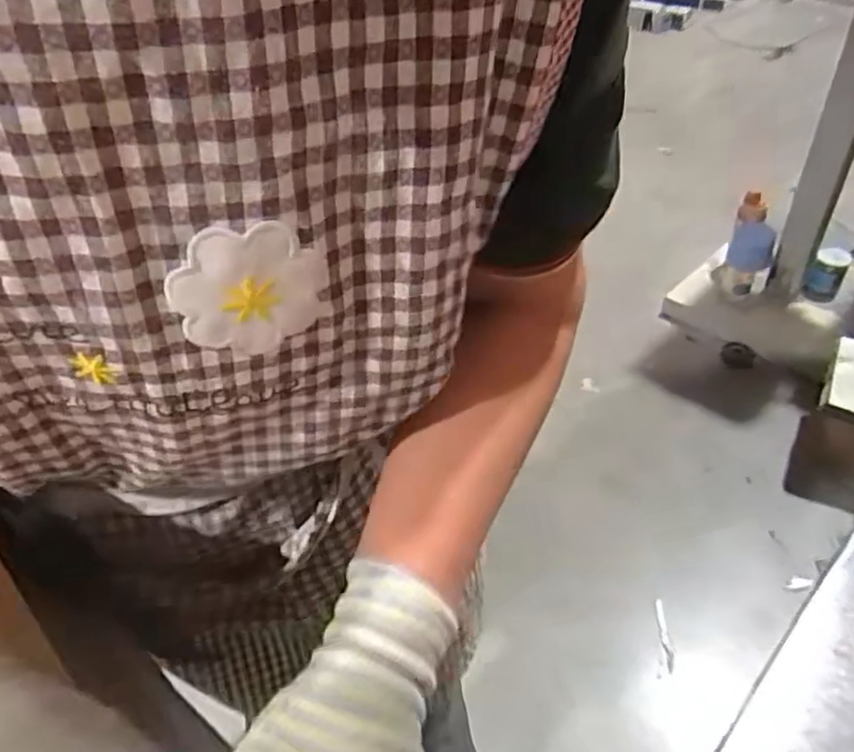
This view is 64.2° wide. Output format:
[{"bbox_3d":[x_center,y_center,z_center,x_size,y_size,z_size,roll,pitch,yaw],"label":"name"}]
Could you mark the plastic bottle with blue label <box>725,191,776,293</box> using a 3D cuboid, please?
[{"bbox_3d":[0.715,-0.291,1.498,0.083,0.219,0.097,6,2,6],"label":"plastic bottle with blue label"}]

